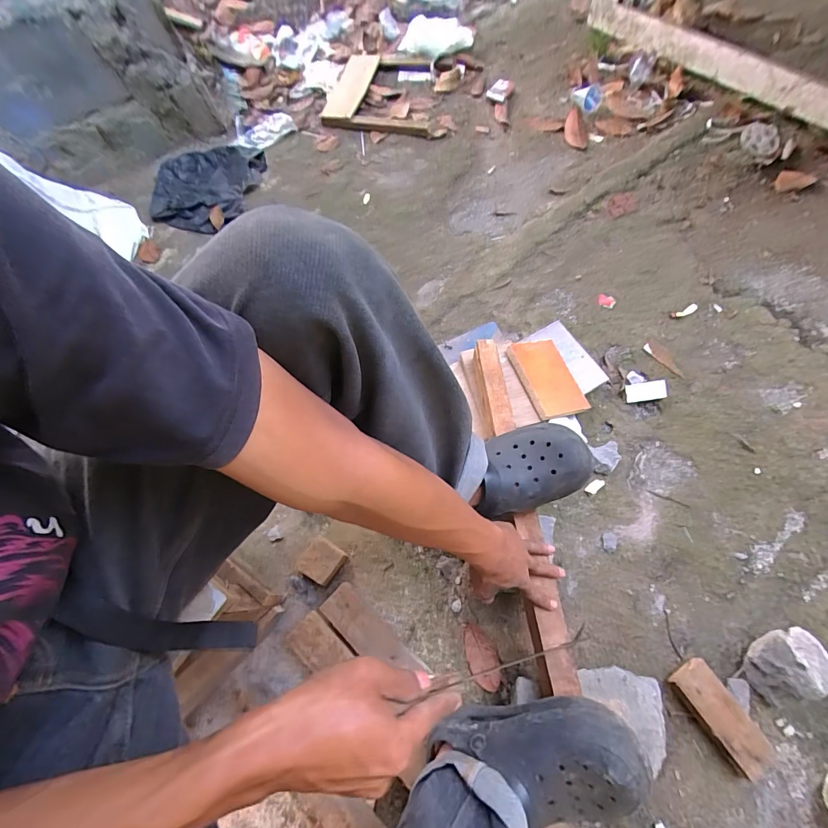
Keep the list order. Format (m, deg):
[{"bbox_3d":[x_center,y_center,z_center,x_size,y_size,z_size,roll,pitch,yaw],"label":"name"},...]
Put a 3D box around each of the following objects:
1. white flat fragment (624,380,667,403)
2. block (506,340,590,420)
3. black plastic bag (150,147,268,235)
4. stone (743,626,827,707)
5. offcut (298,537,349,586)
[{"bbox_3d":[0.466,-0.045,0.803,0.075,0.007,0.038,-8,77,12],"label":"white flat fragment"},{"bbox_3d":[0.264,-0.074,0.791,0.116,0.016,0.168,-12,67,-20],"label":"block"},{"bbox_3d":[-0.610,-0.658,1.170,0.316,0.061,0.306,14,67,13],"label":"black plastic bag"},{"bbox_3d":[0.527,0.355,0.568,0.090,0.104,0.072,-38,66,-12],"label":"stone"},{"bbox_3d":[-0.160,0.260,0.702,0.065,0.044,0.066,28,71,18],"label":"offcut"}]

